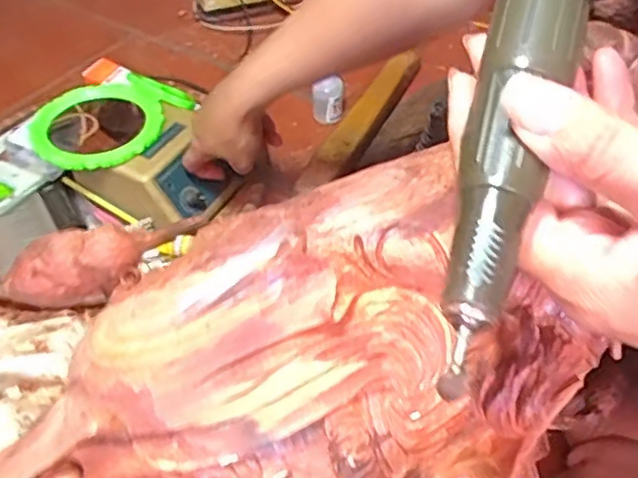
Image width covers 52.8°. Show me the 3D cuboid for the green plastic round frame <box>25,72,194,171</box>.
[{"bbox_3d":[-0.218,-0.126,0.662,0.118,0.029,0.158,20,49,20],"label":"green plastic round frame"}]

